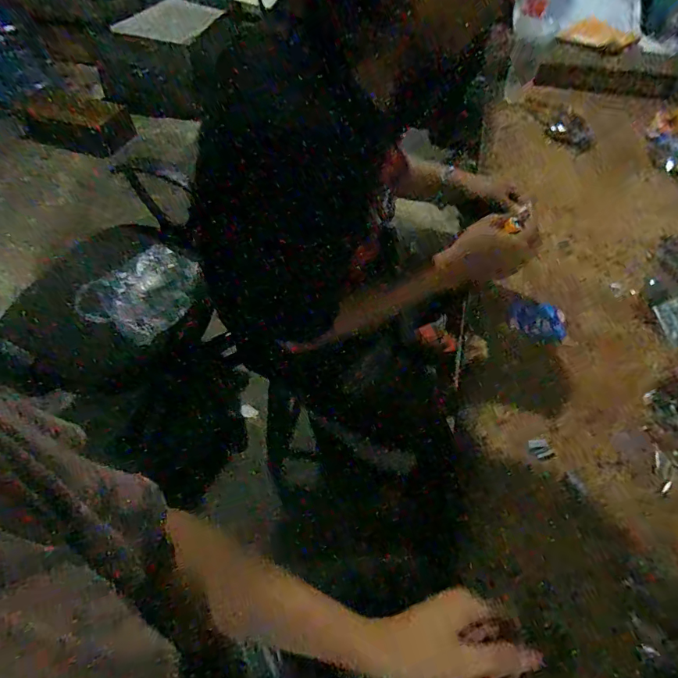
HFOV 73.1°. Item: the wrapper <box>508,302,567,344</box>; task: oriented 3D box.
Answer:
[{"bbox_3d":[0.293,-0.024,0.676,0.091,0.026,0.063,-4,56,-3],"label":"wrapper"}]

